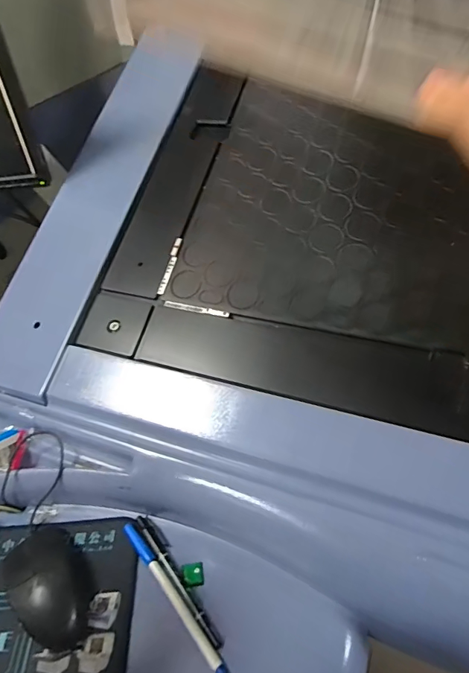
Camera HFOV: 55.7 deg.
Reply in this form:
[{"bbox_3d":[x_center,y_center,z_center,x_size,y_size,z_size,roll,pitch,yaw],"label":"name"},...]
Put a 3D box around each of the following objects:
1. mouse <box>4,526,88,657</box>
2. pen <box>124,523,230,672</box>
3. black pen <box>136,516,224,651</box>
[{"bbox_3d":[-0.178,0.228,0.418,0.061,0.036,0.123,-32,50,-22],"label":"mouse"},{"bbox_3d":[-0.057,0.236,0.407,0.013,0.010,0.158,-33,50,-23],"label":"pen"},{"bbox_3d":[-0.054,0.226,0.420,0.015,0.014,0.141,-30,49,-21],"label":"black pen"}]

